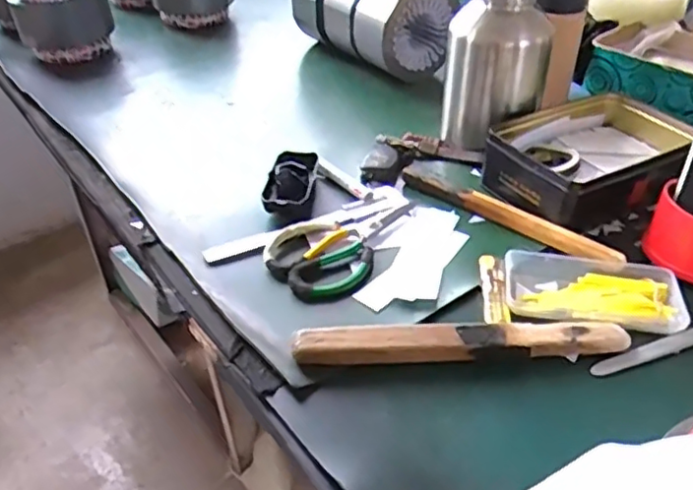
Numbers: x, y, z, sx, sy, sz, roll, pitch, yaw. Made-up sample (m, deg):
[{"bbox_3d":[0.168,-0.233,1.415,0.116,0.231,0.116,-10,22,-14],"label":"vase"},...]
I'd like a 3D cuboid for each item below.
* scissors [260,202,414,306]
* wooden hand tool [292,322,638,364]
[{"bbox_3d":[0.005,-0.008,0.660,0.101,0.014,0.182,28,46,35],"label":"scissors"},{"bbox_3d":[0.096,0.079,0.538,0.275,0.028,0.034,-4,36,-3],"label":"wooden hand tool"}]

